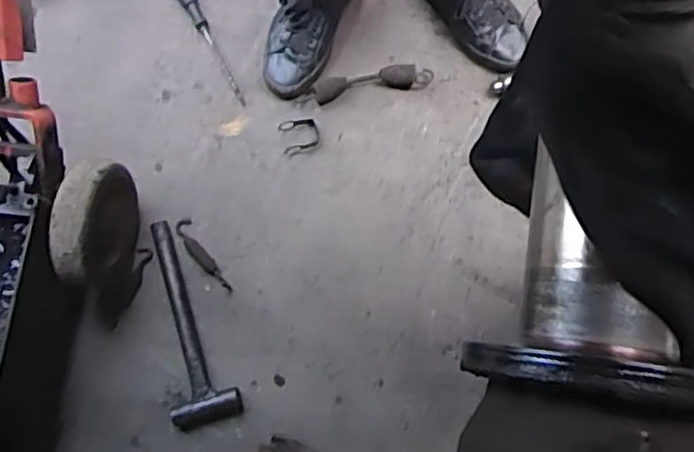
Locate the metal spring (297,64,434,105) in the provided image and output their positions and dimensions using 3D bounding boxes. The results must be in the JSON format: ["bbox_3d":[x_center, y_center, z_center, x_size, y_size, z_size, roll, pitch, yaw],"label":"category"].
[{"bbox_3d":[0.029,-0.215,0.990,0.196,0.023,0.038,-10,79,-1],"label":"metal spring"}]

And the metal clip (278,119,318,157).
[{"bbox_3d":[-0.071,-0.134,0.986,0.055,0.005,0.053,-12,79,-1],"label":"metal clip"}]

